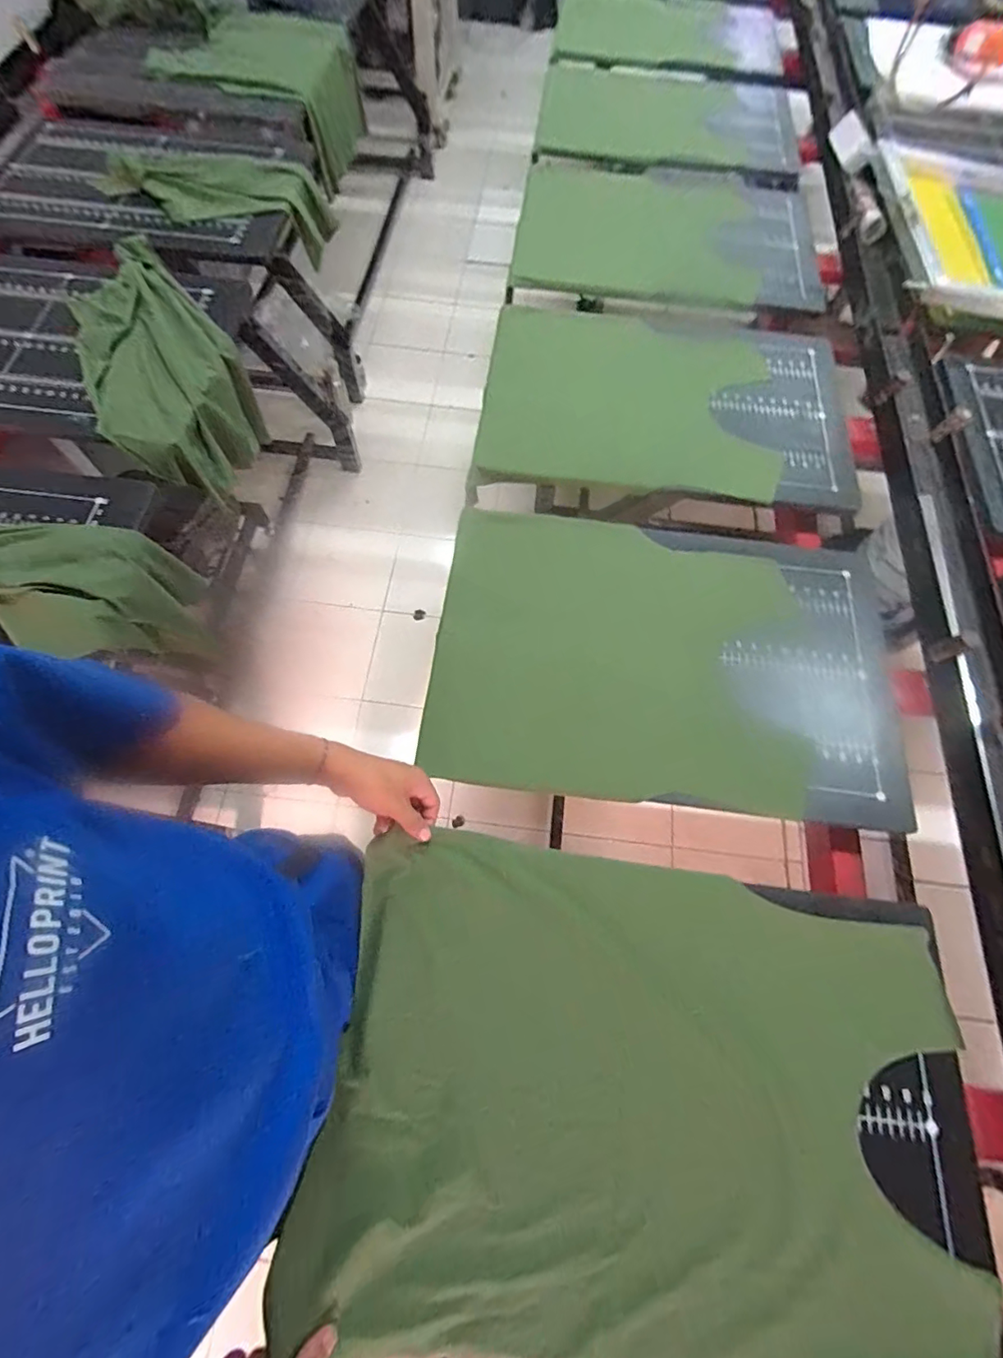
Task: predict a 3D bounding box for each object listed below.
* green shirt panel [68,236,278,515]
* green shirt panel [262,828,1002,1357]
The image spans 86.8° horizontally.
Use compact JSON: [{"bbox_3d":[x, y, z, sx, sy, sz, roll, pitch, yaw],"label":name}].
[{"bbox_3d":[-0.585,-0.530,0.931,0.234,0.198,0.514,-30,71,-13],"label":"green shirt panel"},{"bbox_3d":[0.136,0.378,0.510,0.586,0.086,0.401,5,69,5],"label":"green shirt panel"}]

